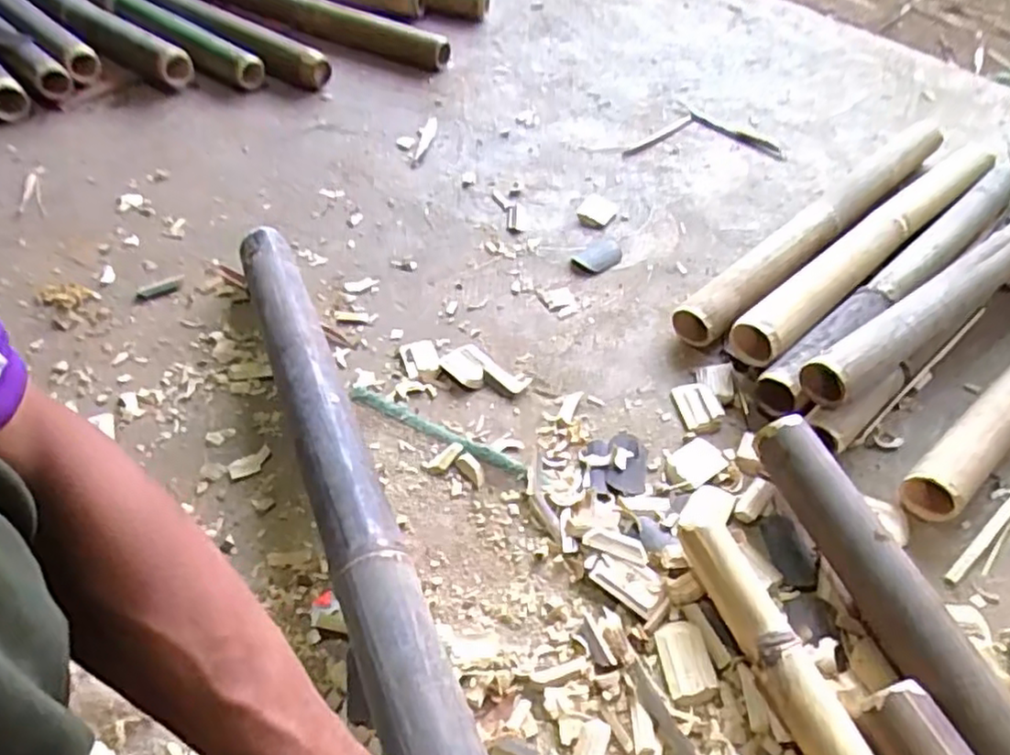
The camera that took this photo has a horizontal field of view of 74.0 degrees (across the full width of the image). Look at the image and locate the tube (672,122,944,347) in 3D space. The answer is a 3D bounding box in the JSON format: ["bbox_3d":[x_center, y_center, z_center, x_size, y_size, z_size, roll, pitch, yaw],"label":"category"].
[{"bbox_3d":[0.434,-0.213,0.909,0.613,0.060,0.066,-36,58,-29],"label":"tube"}]

